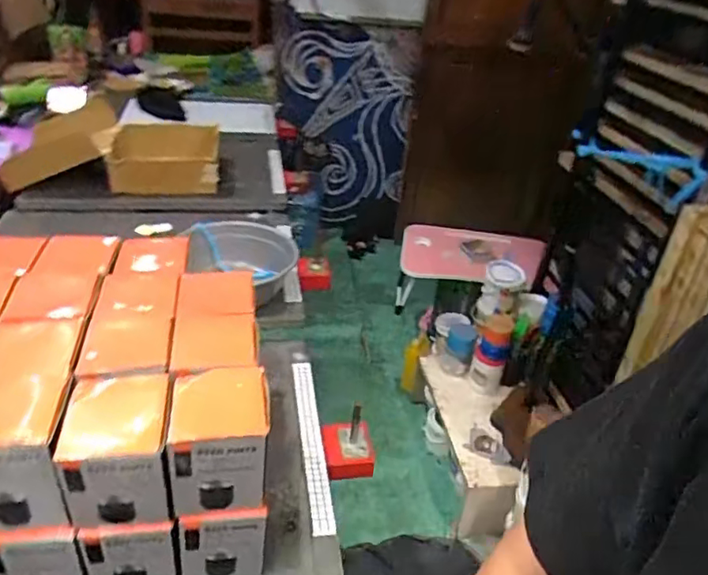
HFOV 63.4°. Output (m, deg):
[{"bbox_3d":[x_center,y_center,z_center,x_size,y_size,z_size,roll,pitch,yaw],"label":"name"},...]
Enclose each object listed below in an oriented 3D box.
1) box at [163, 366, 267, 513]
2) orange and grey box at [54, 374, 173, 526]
[{"bbox_3d":[-0.135,0.156,0.584,0.092,0.117,0.096,-2,34,-12],"label":"box"},{"bbox_3d":[-0.226,0.158,0.561,0.091,0.118,0.099,-1,34,-10],"label":"orange and grey box"}]

